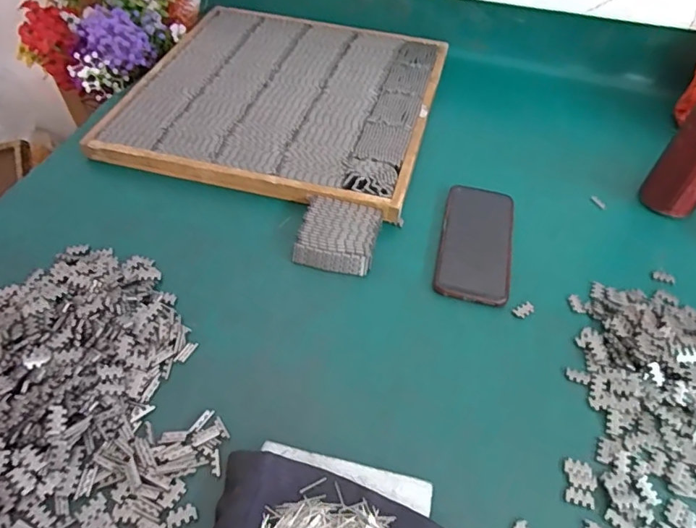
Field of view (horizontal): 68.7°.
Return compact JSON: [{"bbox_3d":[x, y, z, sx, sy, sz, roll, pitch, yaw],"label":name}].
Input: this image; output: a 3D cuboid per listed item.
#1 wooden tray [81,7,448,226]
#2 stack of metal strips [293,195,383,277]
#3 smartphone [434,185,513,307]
[{"bbox_3d":[-0.088,-0.239,0.731,0.399,0.033,0.393,13,51,7],"label":"wooden tray"},{"bbox_3d":[-0.010,-0.031,0.566,0.083,0.025,0.088,12,51,7],"label":"stack of metal strips"},{"bbox_3d":[0.145,-0.027,0.576,0.077,0.012,0.162,12,51,7],"label":"smartphone"}]

